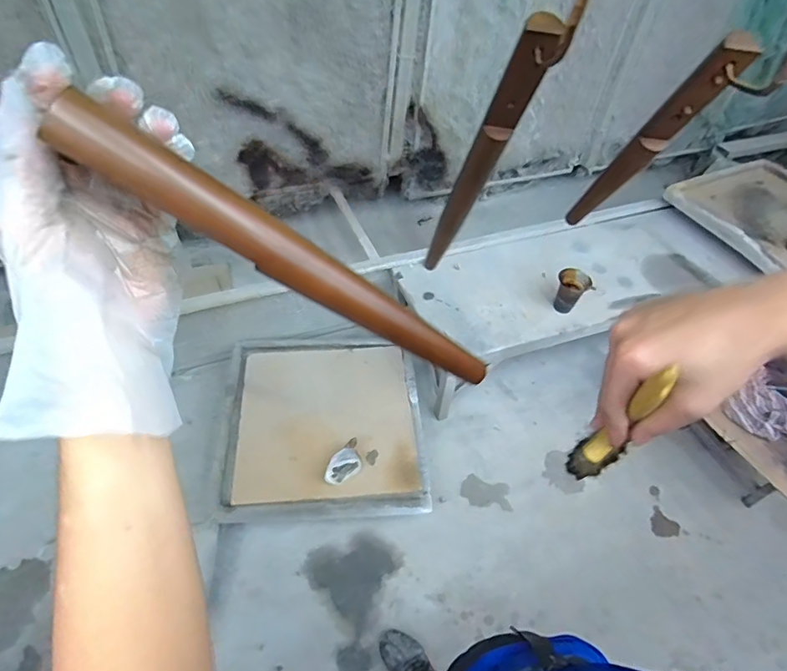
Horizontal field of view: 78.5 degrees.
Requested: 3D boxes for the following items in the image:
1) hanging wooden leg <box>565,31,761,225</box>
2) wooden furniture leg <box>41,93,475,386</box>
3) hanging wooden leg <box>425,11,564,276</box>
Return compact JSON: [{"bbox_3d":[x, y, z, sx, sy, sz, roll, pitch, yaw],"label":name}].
[{"bbox_3d":[0.307,-0.227,0.604,0.035,0.330,0.032,-4,76,-8],"label":"hanging wooden leg"},{"bbox_3d":[-0.055,-0.043,0.348,0.340,0.022,0.029,31,46,-30],"label":"wooden furniture leg"},{"bbox_3d":[0.102,-0.194,0.647,0.033,0.517,0.045,-6,76,-9],"label":"hanging wooden leg"}]

